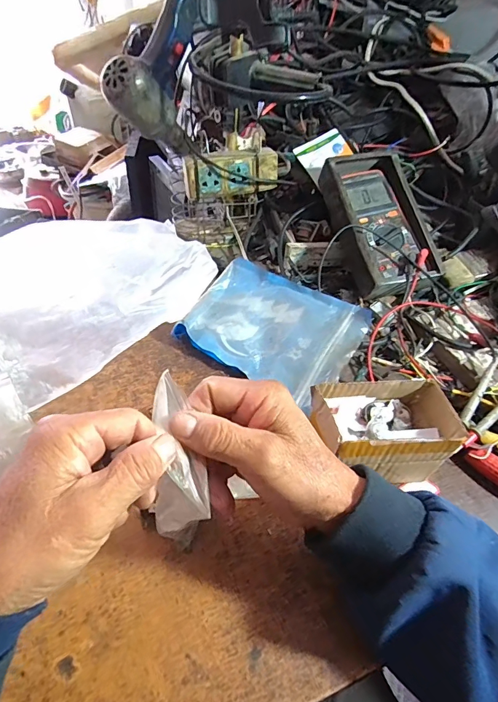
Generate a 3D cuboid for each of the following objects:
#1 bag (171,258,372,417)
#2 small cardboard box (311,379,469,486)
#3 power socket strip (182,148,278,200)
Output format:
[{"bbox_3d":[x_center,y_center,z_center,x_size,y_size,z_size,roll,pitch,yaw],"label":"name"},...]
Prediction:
[{"bbox_3d":[0.028,-0.030,0.472,0.194,0.020,0.144,28,67,20],"label":"bag"},{"bbox_3d":[0.117,0.073,0.361,0.118,0.068,0.071,-3,45,-8],"label":"small cardboard box"},{"bbox_3d":[-0.024,-0.251,0.561,0.135,0.056,0.023,-9,46,-14],"label":"power socket strip"}]

